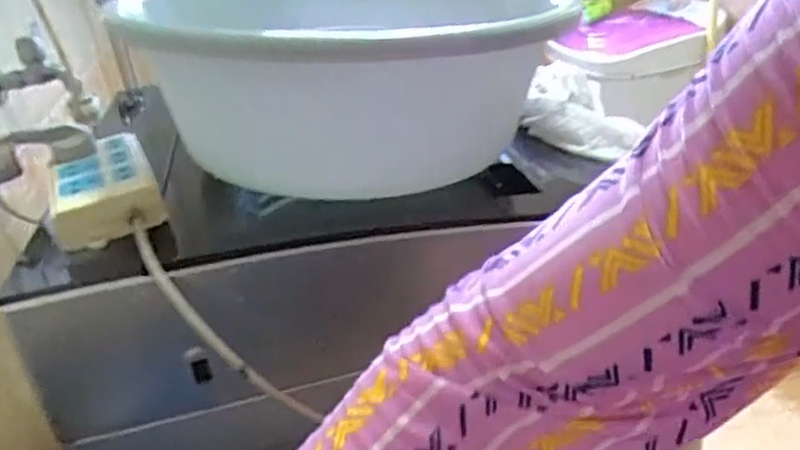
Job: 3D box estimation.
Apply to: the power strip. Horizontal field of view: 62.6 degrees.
[{"bbox_3d":[-0.239,-0.030,0.532,0.075,0.038,0.132,-18,32,-20],"label":"power strip"}]

